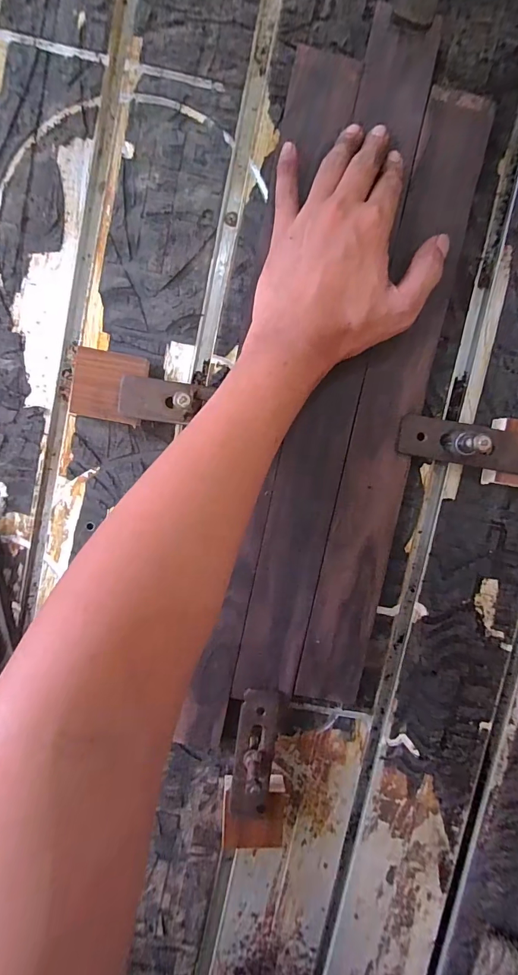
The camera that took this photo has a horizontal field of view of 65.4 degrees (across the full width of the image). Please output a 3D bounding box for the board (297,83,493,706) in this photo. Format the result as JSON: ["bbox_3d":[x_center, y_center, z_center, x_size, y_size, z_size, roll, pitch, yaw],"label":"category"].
[{"bbox_3d":[0.102,-0.052,0.309,0.057,0.016,0.449,11,95,-2],"label":"board"}]

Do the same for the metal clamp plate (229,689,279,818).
[{"bbox_3d":[-0.003,0.210,0.320,0.030,0.031,0.099,7,95,-2],"label":"metal clamp plate"}]

